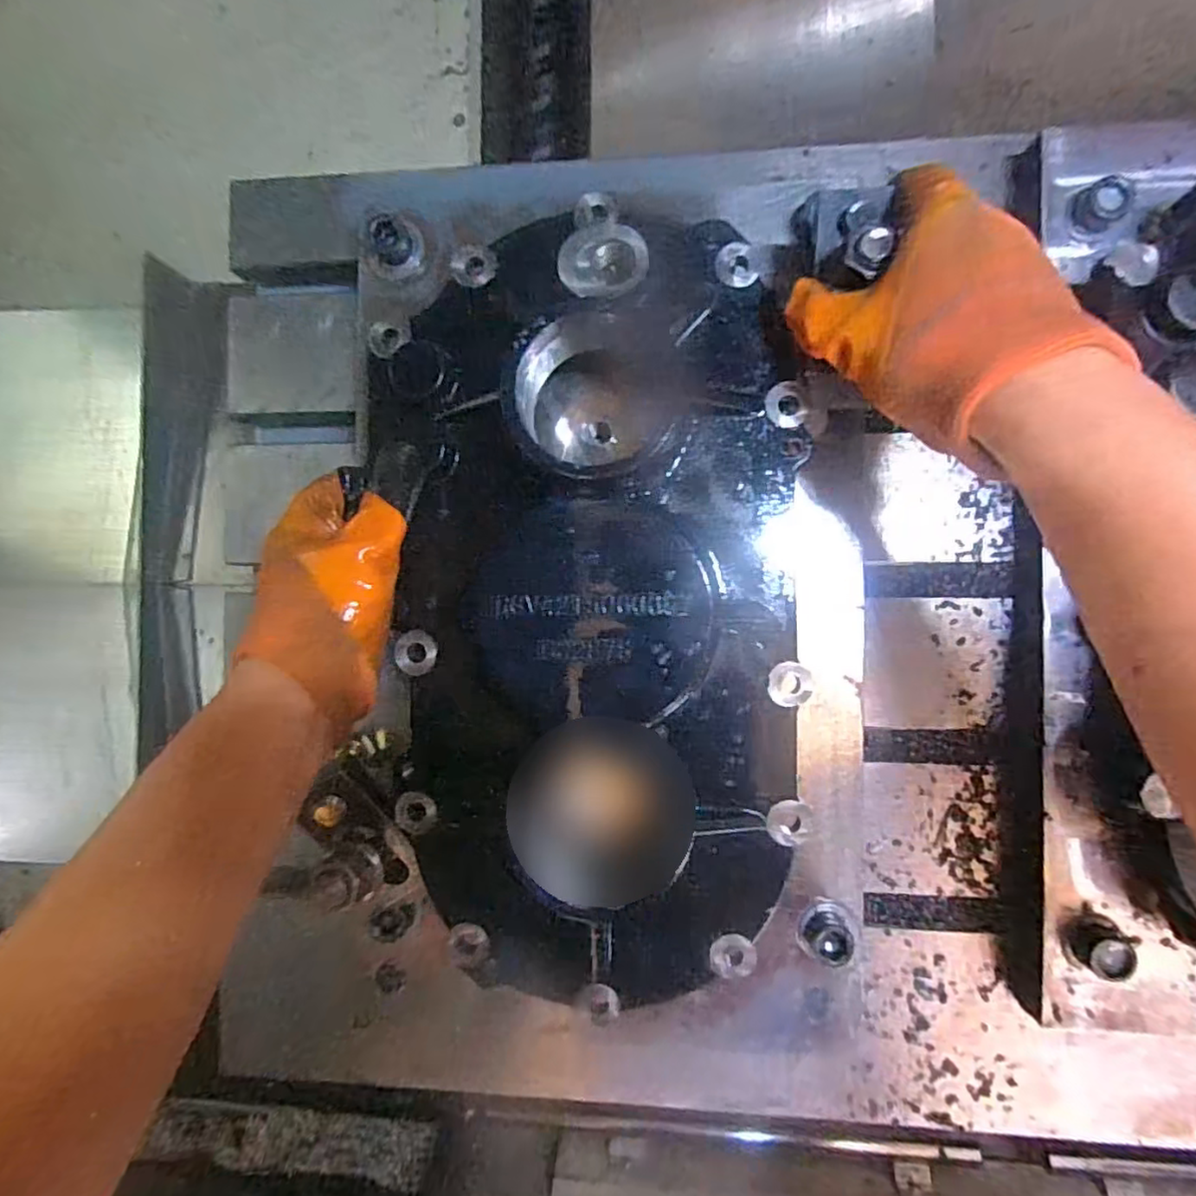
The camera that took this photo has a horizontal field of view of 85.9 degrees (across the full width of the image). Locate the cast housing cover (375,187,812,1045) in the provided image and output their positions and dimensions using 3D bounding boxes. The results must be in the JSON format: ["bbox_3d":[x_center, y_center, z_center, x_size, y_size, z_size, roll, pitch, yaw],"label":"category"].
[{"bbox_3d":[-0.004,0.007,0.323,0.208,0.040,0.388,0,89,5],"label":"cast housing cover"}]

